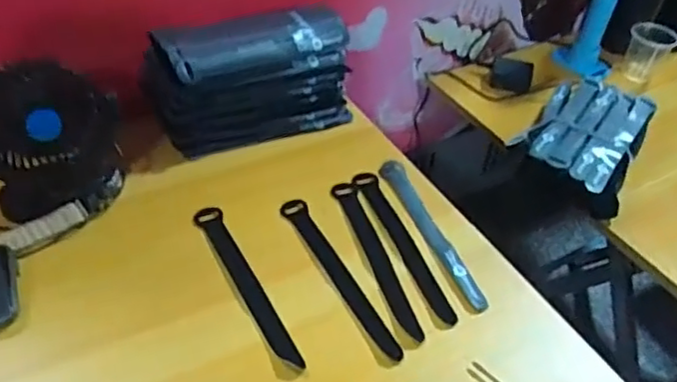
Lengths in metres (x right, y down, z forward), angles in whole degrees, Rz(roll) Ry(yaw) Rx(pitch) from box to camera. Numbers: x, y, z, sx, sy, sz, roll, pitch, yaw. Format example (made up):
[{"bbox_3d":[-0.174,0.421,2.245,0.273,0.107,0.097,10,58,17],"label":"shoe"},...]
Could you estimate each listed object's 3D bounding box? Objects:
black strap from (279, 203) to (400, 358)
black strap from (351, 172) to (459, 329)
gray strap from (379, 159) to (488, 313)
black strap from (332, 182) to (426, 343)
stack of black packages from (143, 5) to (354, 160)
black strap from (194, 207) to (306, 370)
[{"bbox_3d":[0.001,0.073,0.552,0.023,0.006,0.192,-19,48,-25],"label":"black strap"},{"bbox_3d":[0.059,0.047,0.589,0.023,0.004,0.194,-11,45,-18],"label":"black strap"},{"bbox_3d":[0.087,0.035,0.603,0.024,0.004,0.198,-11,45,-18],"label":"gray strap"},{"bbox_3d":[0.032,0.057,0.572,0.024,0.004,0.193,-8,45,-15],"label":"black strap"},{"bbox_3d":[-0.096,-0.122,0.676,0.224,0.102,0.107,-20,49,-26],"label":"stack of black packages"},{"bbox_3d":[-0.079,0.077,0.533,0.022,0.005,0.184,-19,48,-25],"label":"black strap"}]

